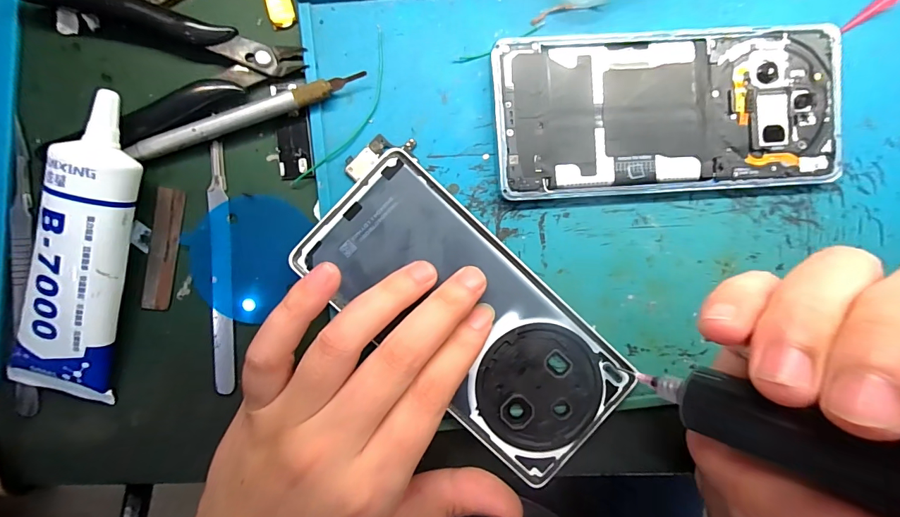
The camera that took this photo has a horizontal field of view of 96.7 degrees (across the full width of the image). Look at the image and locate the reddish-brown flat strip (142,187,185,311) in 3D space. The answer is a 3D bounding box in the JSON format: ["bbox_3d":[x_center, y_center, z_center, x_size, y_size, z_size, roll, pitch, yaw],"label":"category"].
[{"bbox_3d":[-0.134,-0.004,0.185,0.014,0.004,0.056,9,91,-1],"label":"reddish-brown flat strip"}]

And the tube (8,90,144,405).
[{"bbox_3d":[-0.160,-0.002,0.169,0.040,0.033,0.134,14,91,-1],"label":"tube"}]

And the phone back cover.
[{"bbox_3d":[0.009,0.027,0.189,0.075,0.007,0.161,-44,92,0],"label":"phone back cover"}]

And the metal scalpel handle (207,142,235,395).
[{"bbox_3d":[-0.107,0.005,0.186,0.009,0.004,0.116,-2,91,-1],"label":"metal scalpel handle"}]

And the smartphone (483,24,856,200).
[{"bbox_3d":[0.102,-0.069,0.189,0.160,0.008,0.074,-4,91,-1],"label":"smartphone"}]

